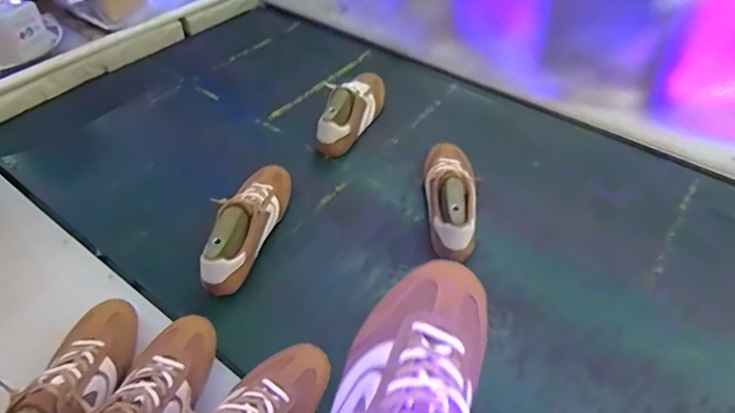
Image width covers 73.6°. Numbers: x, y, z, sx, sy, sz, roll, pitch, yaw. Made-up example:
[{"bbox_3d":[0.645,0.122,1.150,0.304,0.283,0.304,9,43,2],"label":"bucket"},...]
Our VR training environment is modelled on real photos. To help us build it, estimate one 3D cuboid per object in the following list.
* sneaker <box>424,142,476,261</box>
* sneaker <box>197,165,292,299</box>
[{"bbox_3d":[0.144,-0.019,0.859,0.082,0.087,0.266,7,41,-1],"label":"sneaker"},{"bbox_3d":[-0.199,0.024,0.817,0.077,0.093,0.254,12,41,6],"label":"sneaker"}]

